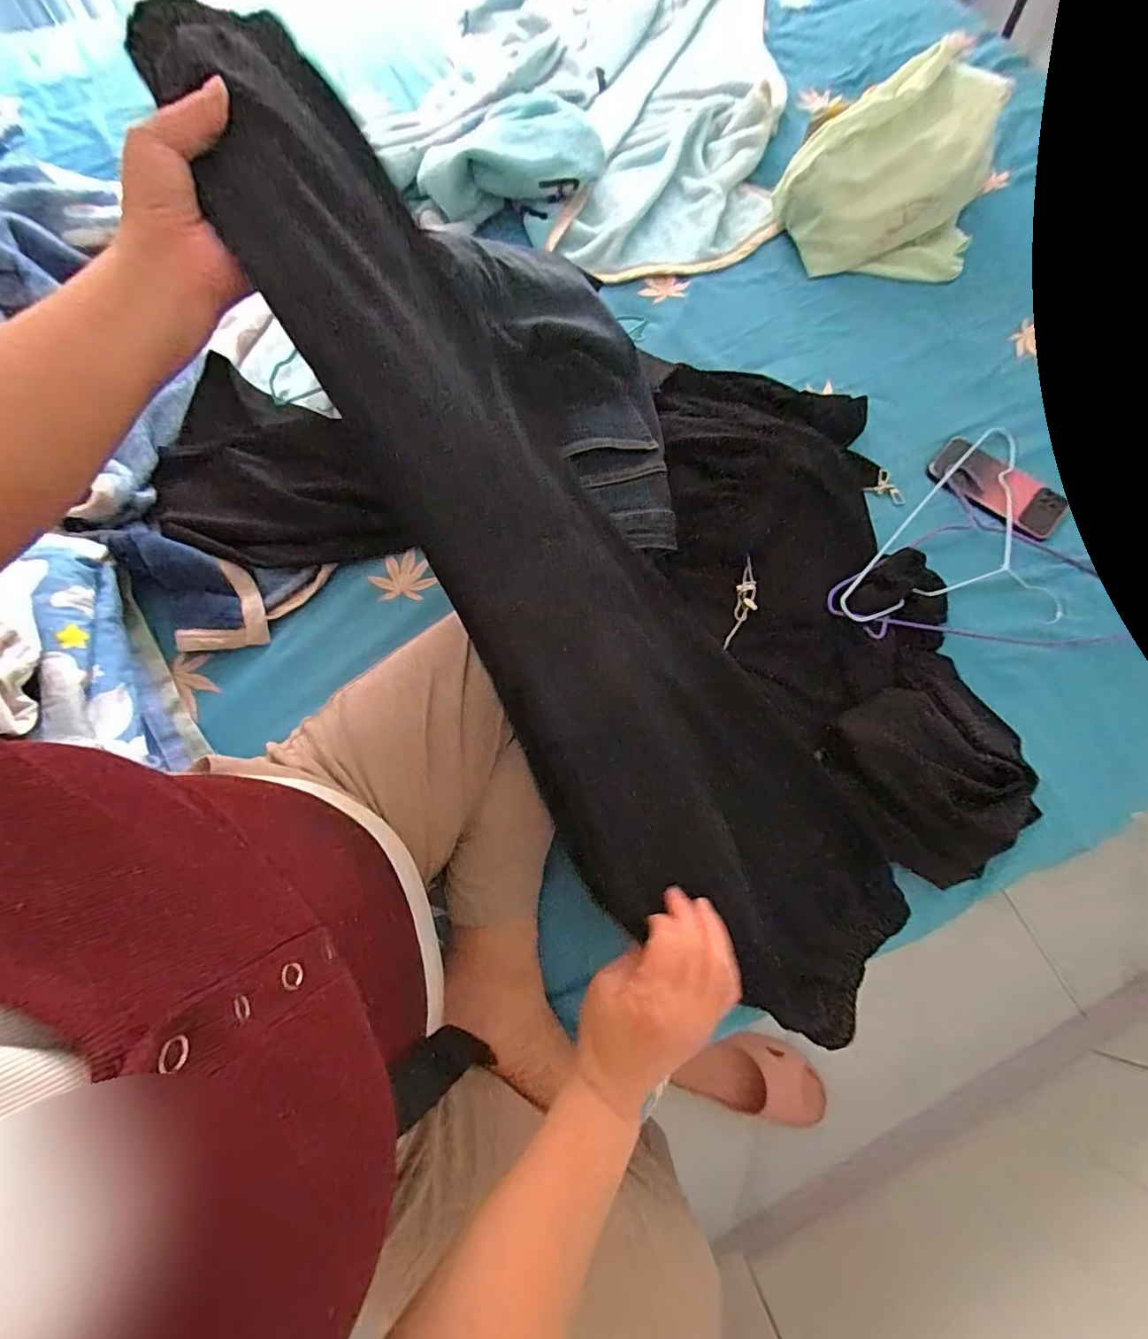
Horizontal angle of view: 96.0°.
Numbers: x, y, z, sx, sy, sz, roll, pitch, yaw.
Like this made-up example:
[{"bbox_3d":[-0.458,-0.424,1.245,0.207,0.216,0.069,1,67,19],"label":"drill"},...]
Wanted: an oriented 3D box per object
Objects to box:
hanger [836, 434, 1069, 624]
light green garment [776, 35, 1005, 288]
[{"bbox_3d":[0.481,-0.137,0.597,0.366,0.019,0.184,-43,77,-14],"label":"hanger"},{"bbox_3d":[0.456,-0.666,0.709,0.259,0.138,0.224,-30,75,-10],"label":"light green garment"}]

